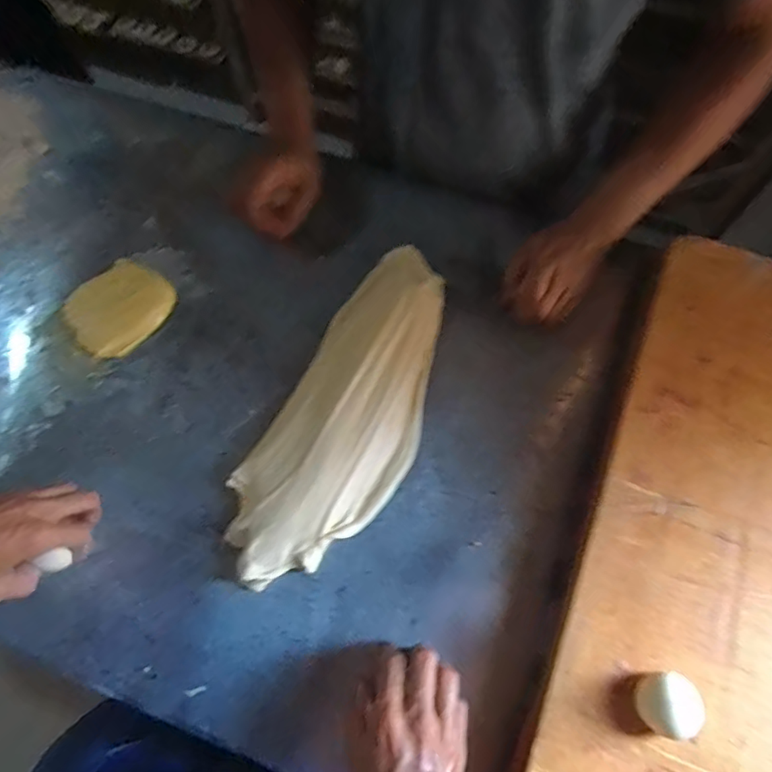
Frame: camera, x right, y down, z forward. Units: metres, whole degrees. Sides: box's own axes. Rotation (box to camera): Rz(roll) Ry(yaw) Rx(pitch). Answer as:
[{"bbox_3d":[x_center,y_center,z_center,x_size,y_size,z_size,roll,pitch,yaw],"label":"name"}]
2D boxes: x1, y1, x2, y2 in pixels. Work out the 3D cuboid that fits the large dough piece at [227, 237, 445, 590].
[{"bbox_3d":[-0.028,0.016,0.523,0.135,0.028,0.361,23,70,11],"label":"large dough piece"}]

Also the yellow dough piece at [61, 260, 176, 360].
[{"bbox_3d":[-0.296,-0.089,0.573,0.101,0.034,0.110,32,72,15],"label":"yellow dough piece"}]

